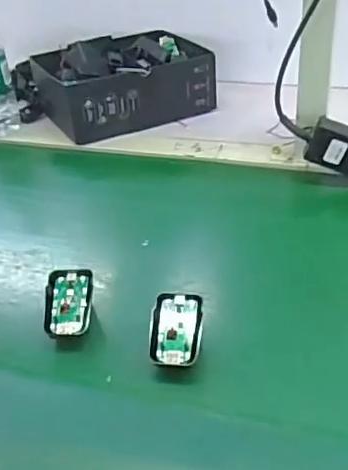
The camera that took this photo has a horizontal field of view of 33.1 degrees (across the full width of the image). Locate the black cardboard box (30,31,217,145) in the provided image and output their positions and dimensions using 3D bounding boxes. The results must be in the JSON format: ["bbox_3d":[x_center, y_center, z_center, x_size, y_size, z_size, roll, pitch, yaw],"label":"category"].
[{"bbox_3d":[-0.077,-0.245,0.932,0.256,0.093,0.186,-20,39,-20],"label":"black cardboard box"}]

